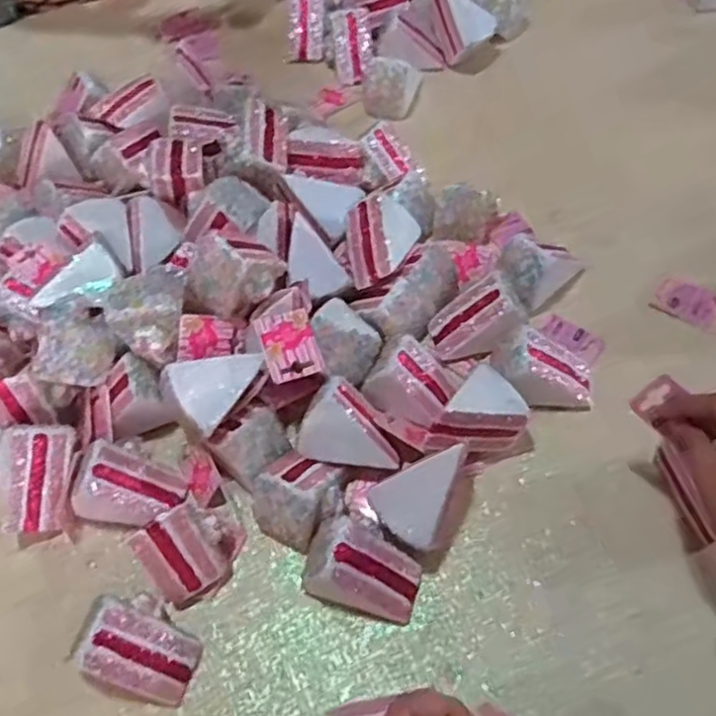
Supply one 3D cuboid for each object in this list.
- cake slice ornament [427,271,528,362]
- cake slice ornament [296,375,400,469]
[{"bbox_3d":[0.111,-0.037,0.654,0.084,0.055,0.065,-12,57,-3],"label":"cake slice ornament"},{"bbox_3d":[-0.011,0.069,0.605,0.090,0.046,0.065,44,110,-9],"label":"cake slice ornament"}]

